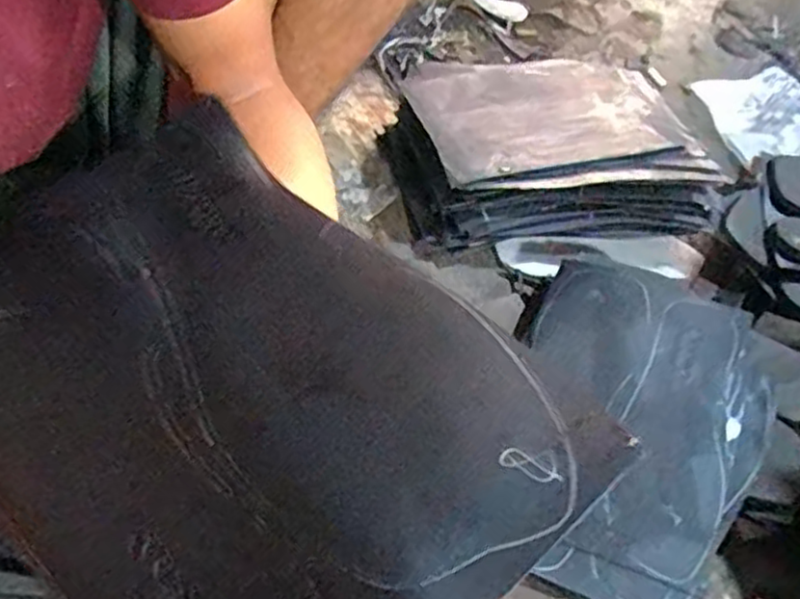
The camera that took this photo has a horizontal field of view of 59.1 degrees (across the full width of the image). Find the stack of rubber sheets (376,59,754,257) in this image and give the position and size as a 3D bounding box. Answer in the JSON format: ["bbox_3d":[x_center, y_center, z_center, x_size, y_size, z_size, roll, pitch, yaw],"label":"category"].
[{"bbox_3d":[0.167,-0.168,0.750,0.314,0.105,0.223,-6,56,-6],"label":"stack of rubber sheets"}]

